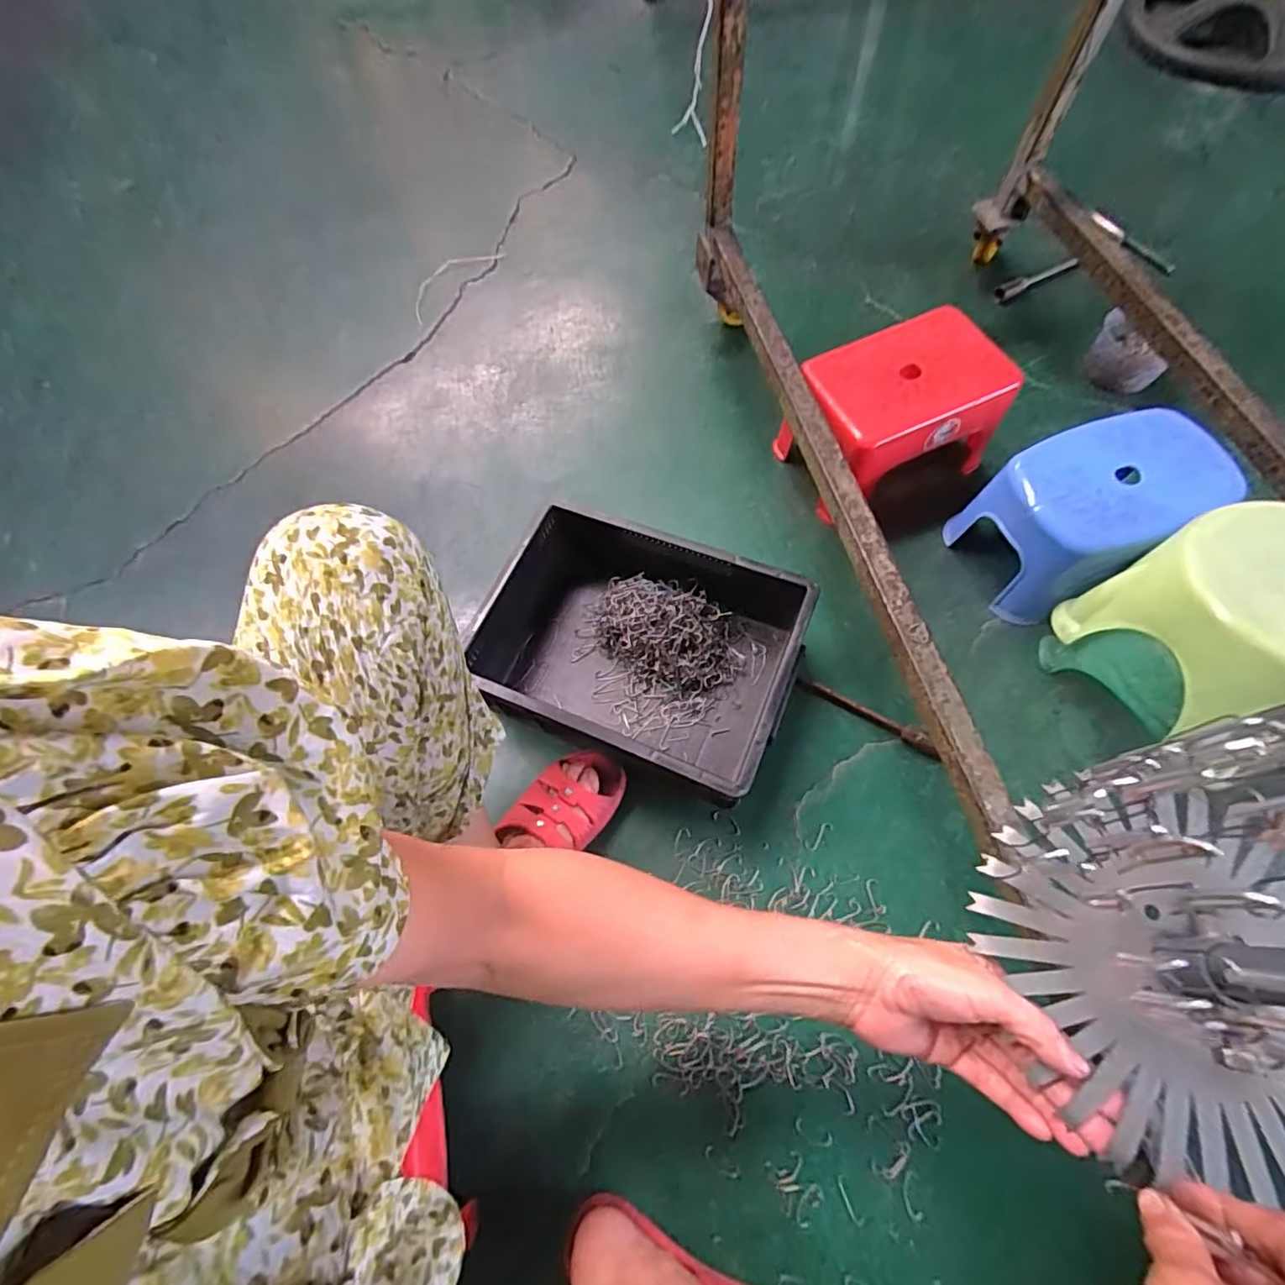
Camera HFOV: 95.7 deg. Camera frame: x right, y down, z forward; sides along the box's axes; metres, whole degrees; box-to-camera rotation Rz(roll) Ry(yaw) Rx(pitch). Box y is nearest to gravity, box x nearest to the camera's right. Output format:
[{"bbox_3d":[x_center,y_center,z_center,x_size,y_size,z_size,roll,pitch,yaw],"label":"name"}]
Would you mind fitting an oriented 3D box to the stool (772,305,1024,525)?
[{"bbox_3d":[0.322,-0.294,0.779,0.262,0.152,0.176,-21,67,-5],"label":"stool"}]

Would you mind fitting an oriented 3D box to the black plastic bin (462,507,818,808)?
[{"bbox_3d":[-0.009,0.006,0.675,0.349,0.131,0.255,21,67,11],"label":"black plastic bin"}]

